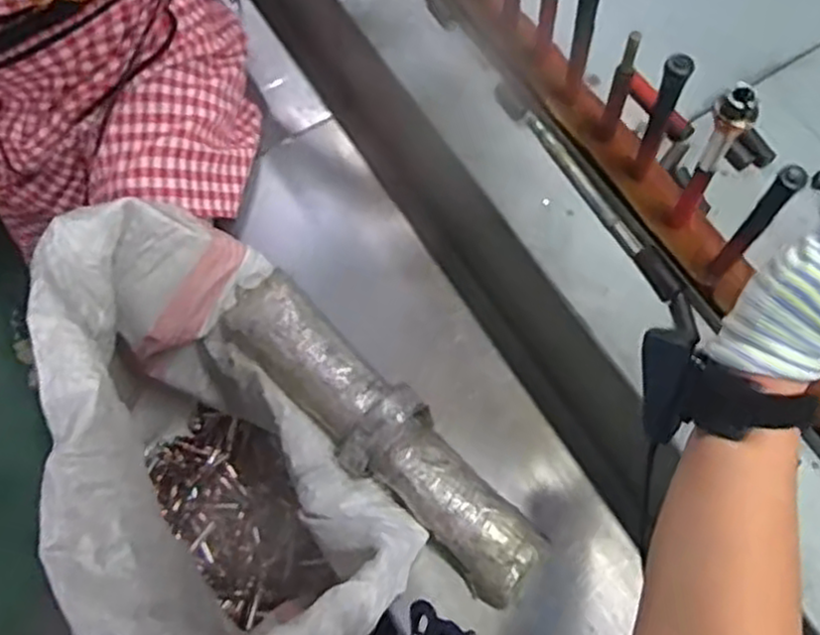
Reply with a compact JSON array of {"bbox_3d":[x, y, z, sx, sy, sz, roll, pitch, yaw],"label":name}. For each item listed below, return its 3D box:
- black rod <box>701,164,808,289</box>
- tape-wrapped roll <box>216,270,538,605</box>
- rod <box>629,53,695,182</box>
[{"bbox_3d":[0.258,-0.064,0.549,0.016,0.166,0.021,42,75,18],"label":"black rod"},{"bbox_3d":[-0.036,0.114,0.753,0.094,0.097,0.424,-41,71,-13],"label":"tape-wrapped roll"},{"bbox_3d":[0.201,-0.156,0.591,0.019,0.148,0.017,33,73,15],"label":"rod"}]

